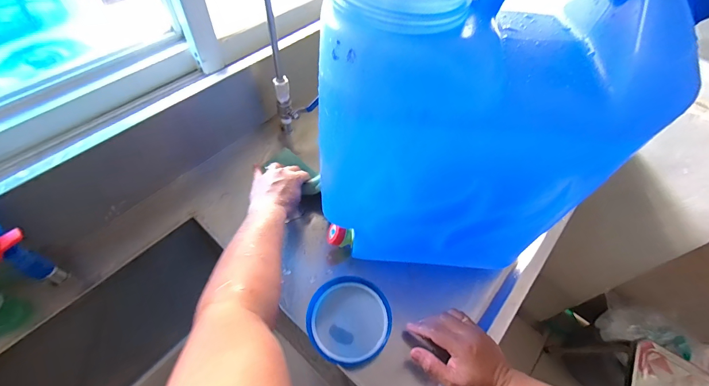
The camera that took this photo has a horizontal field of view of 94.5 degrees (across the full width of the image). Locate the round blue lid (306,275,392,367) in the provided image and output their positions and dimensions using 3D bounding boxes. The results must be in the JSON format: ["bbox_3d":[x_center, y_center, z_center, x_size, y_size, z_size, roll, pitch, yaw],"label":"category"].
[{"bbox_3d":[-0.008,0.188,0.493,0.120,0.016,0.122,2,56,-3],"label":"round blue lid"}]

